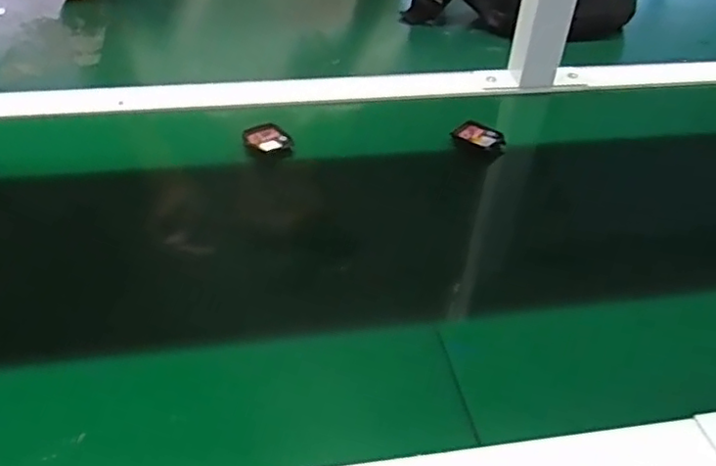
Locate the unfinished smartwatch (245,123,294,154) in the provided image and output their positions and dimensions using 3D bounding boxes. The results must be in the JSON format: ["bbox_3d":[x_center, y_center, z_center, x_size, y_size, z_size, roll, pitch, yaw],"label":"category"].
[{"bbox_3d":[-0.083,-0.088,0.606,0.041,0.010,0.036,-9,43,-13],"label":"unfinished smartwatch"}]

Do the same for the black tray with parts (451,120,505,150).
[{"bbox_3d":[0.119,-0.094,0.628,0.049,0.009,0.027,24,46,22],"label":"black tray with parts"}]

